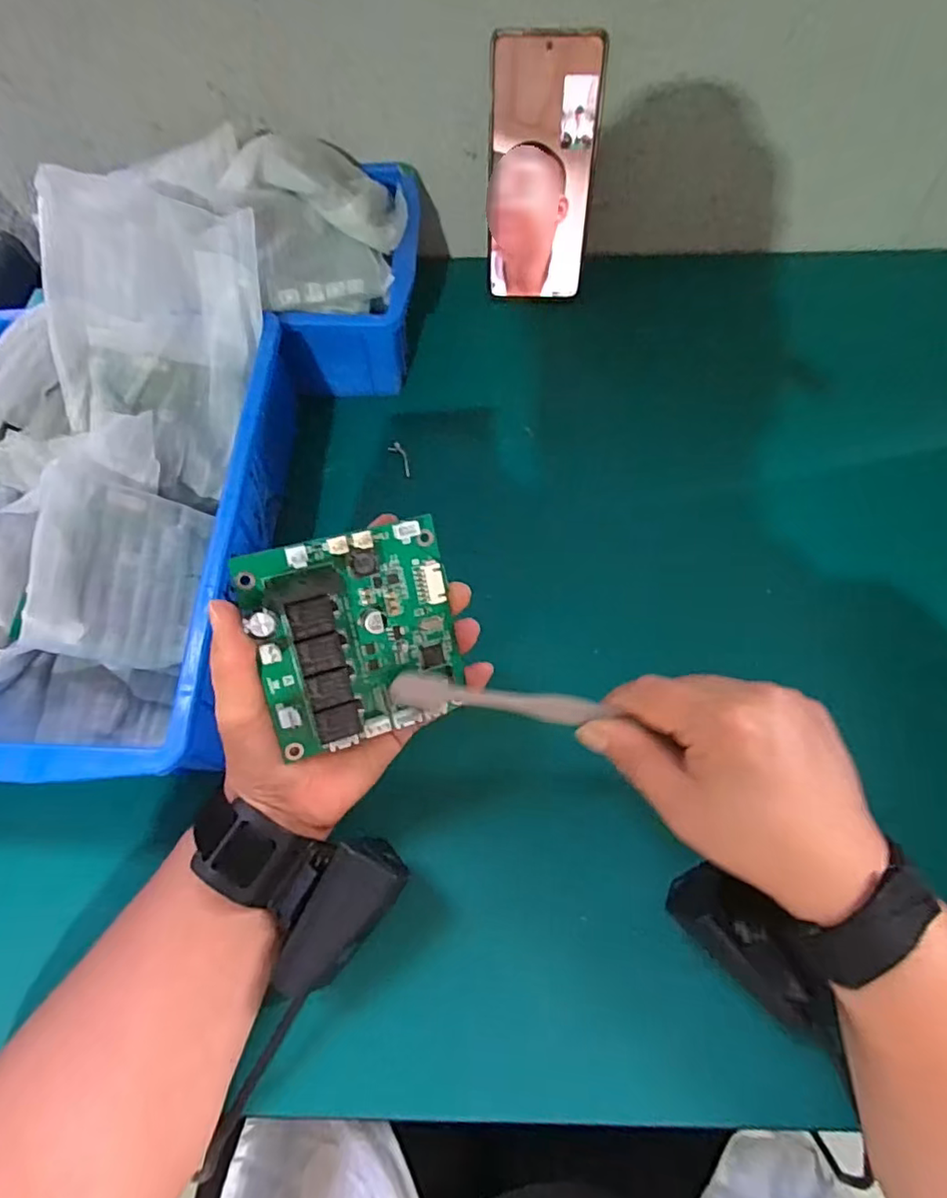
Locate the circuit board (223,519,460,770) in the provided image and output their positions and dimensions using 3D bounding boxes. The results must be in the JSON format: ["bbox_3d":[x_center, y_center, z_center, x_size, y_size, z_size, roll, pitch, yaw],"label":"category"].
[{"bbox_3d":[-0.048,0.018,0.259,0.087,0.024,0.091,-17,103,-23],"label":"circuit board"}]

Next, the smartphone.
[{"bbox_3d":[0.050,-0.308,0.436,0.077,0.161,0.007,2,46,2],"label":"smartphone"}]

